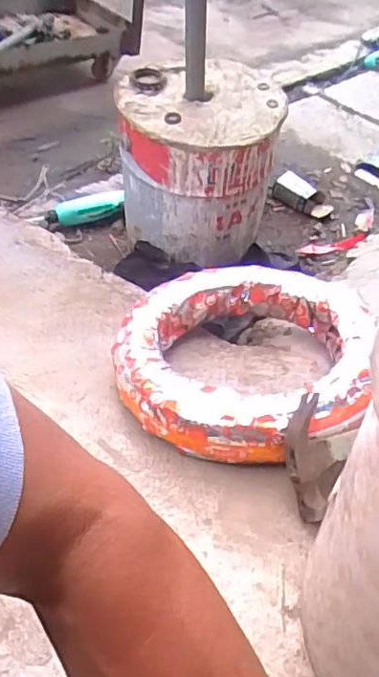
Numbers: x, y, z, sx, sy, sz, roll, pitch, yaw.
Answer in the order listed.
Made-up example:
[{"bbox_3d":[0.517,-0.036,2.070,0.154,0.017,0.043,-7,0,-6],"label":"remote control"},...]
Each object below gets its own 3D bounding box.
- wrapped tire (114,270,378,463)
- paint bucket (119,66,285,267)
[{"bbox_3d":[0.054,0.007,0.768,0.276,0.101,0.354,18,46,5],"label":"wrapped tire"},{"bbox_3d":[0.005,-0.326,1.090,0.281,0.256,0.272,5,47,-8],"label":"paint bucket"}]

